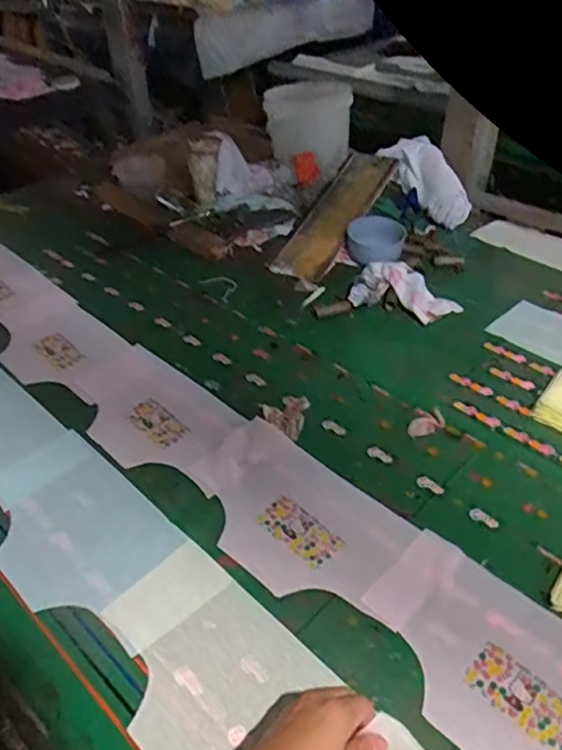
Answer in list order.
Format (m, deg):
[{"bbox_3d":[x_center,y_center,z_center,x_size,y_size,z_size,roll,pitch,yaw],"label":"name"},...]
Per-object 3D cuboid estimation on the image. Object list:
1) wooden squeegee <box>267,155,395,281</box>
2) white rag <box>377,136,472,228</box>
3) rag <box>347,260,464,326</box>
[{"bbox_3d":[0.113,-0.326,1.215,0.115,0.026,0.378,29,63,15],"label":"wooden squeegee"},{"bbox_3d":[0.317,-0.424,1.284,0.108,0.072,0.252,-23,68,-20],"label":"white rag"},{"bbox_3d":[0.223,-0.147,1.053,0.189,0.036,0.127,13,44,21],"label":"rag"}]

